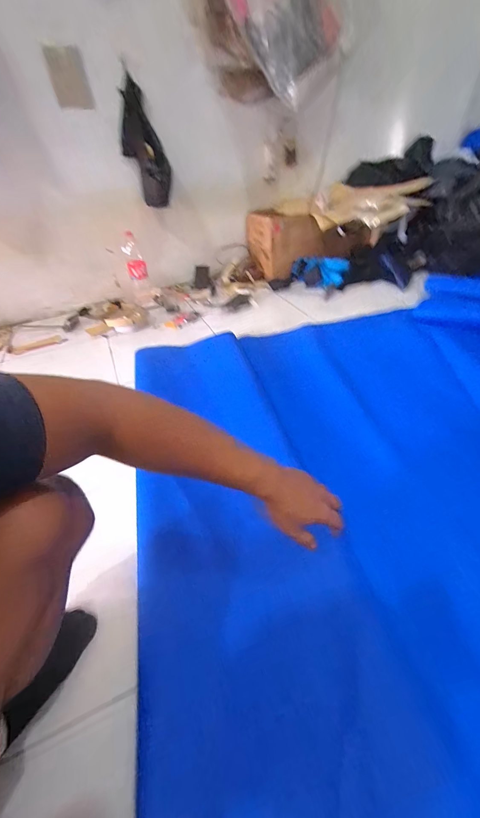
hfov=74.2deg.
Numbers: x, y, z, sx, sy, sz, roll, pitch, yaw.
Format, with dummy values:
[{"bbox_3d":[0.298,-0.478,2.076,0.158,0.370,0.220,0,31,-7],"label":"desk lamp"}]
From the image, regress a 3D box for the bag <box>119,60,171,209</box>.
[{"bbox_3d":[-0.386,-1.026,1.278,0.157,0.470,0.135,-5,76,-1],"label":"bag"}]

